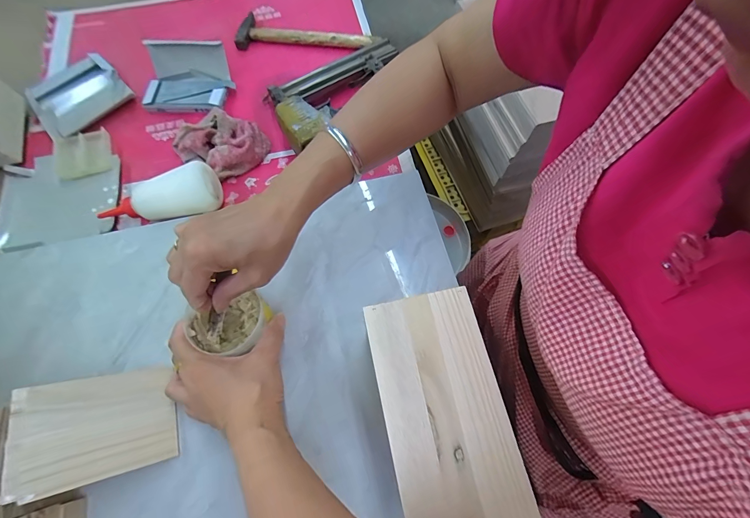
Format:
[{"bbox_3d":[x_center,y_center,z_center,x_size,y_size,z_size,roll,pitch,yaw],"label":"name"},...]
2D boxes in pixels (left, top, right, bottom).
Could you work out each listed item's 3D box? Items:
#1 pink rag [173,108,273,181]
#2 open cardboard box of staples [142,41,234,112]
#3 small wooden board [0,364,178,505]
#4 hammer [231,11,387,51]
[{"bbox_3d":[-0.222,-0.172,0.485,0.127,0.036,0.092,27,69,11],"label":"pink rag"},{"bbox_3d":[-0.295,-0.285,0.528,0.133,0.051,0.098,-1,67,-1],"label":"open cardboard box of staples"},{"bbox_3d":[-0.256,0.153,0.314,0.118,0.011,0.091,2,60,-40],"label":"small wooden board"},{"bbox_3d":[-0.116,-0.366,0.572,0.237,0.029,0.071,15,67,6],"label":"hammer"}]

